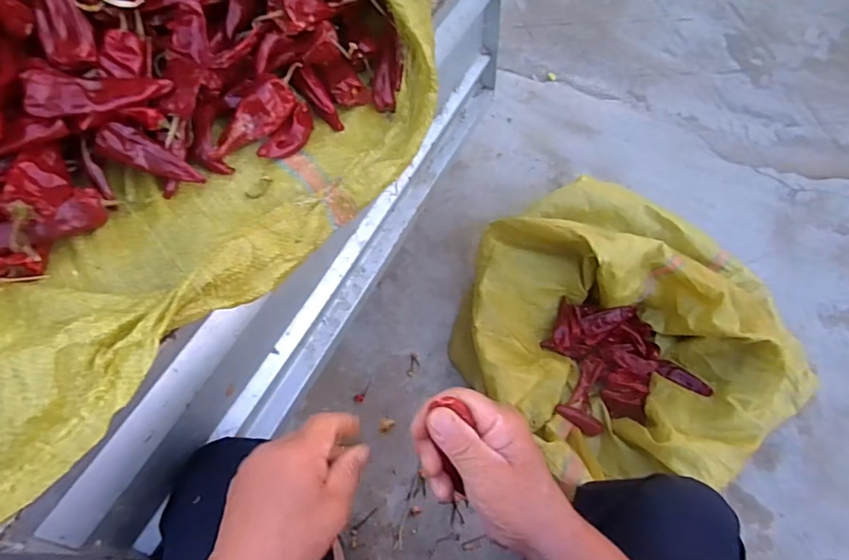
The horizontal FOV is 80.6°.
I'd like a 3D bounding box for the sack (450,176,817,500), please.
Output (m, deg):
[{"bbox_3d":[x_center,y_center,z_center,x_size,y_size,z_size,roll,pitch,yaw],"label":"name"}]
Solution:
[{"bbox_3d":[0.377,0.073,0.936,0.592,0.225,0.582,-31,68,-21],"label":"sack"}]

